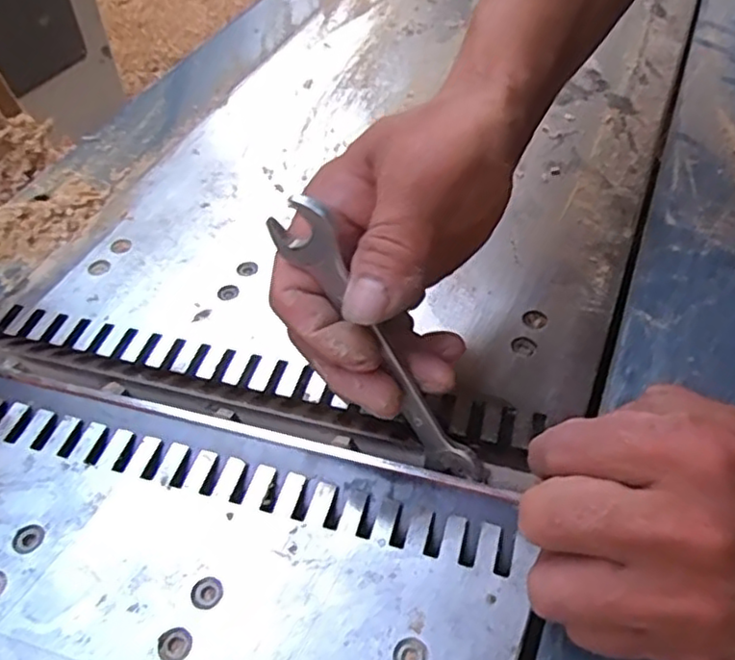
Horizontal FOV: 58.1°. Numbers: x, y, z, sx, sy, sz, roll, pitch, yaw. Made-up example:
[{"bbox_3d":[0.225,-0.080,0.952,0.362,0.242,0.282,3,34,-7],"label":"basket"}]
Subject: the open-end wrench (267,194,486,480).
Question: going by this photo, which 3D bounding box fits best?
[{"bbox_3d":[0.006,0.009,0.266,0.023,0.138,0.009,-6,34,51],"label":"open-end wrench"}]

